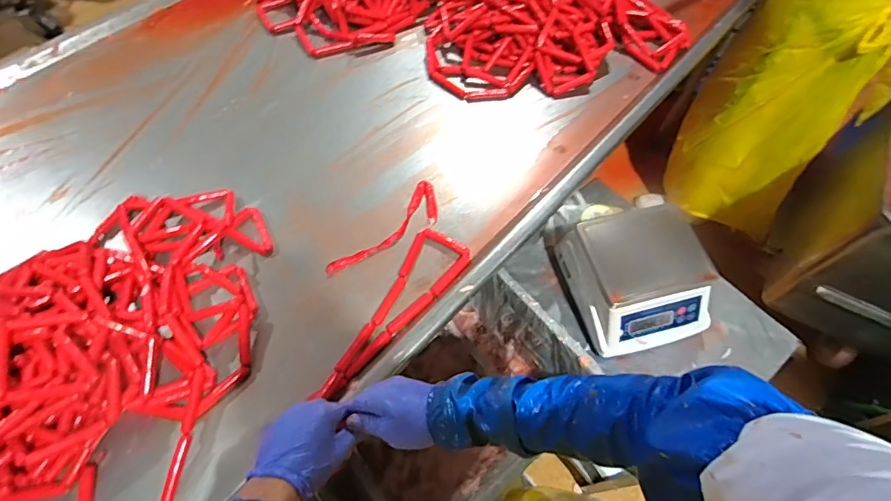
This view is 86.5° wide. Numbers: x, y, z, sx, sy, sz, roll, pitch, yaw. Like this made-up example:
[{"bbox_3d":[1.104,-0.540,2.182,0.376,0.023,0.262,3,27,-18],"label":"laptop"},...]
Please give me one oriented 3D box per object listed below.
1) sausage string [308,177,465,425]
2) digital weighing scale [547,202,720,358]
[{"bbox_3d":[-0.100,0.052,0.809,0.213,0.052,0.426,17,58,13],"label":"sausage string"},{"bbox_3d":[0.360,0.043,0.911,0.222,0.165,0.263,-14,61,-8],"label":"digital weighing scale"}]

